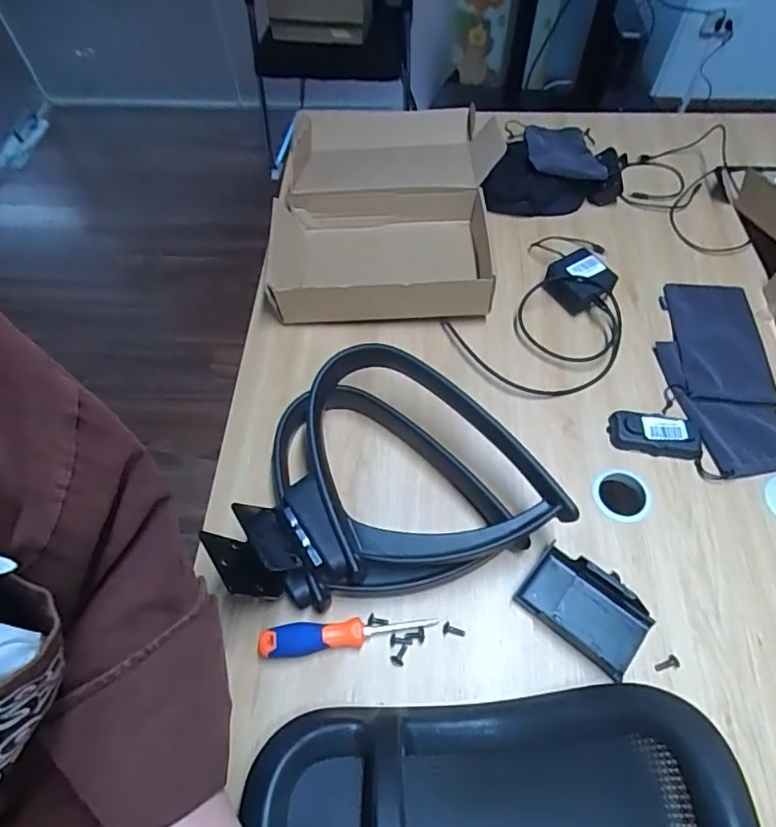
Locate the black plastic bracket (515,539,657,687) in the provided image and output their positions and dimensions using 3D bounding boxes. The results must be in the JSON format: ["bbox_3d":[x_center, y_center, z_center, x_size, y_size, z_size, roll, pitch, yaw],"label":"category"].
[{"bbox_3d":[0.208,0.204,0.559,0.127,0.029,0.082,37,66,19],"label":"black plastic bracket"}]

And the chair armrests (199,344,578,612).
[{"bbox_3d":[0.000,0.057,0.604,0.341,0.098,0.266,-8,60,-5],"label":"chair armrests"}]

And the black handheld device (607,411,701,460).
[{"bbox_3d":[0.335,0.025,0.667,0.105,0.024,0.050,8,60,5],"label":"black handheld device"}]

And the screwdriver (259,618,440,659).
[{"bbox_3d":[-0.041,0.230,0.553,0.179,0.024,0.030,-5,60,-3],"label":"screwdriver"}]

